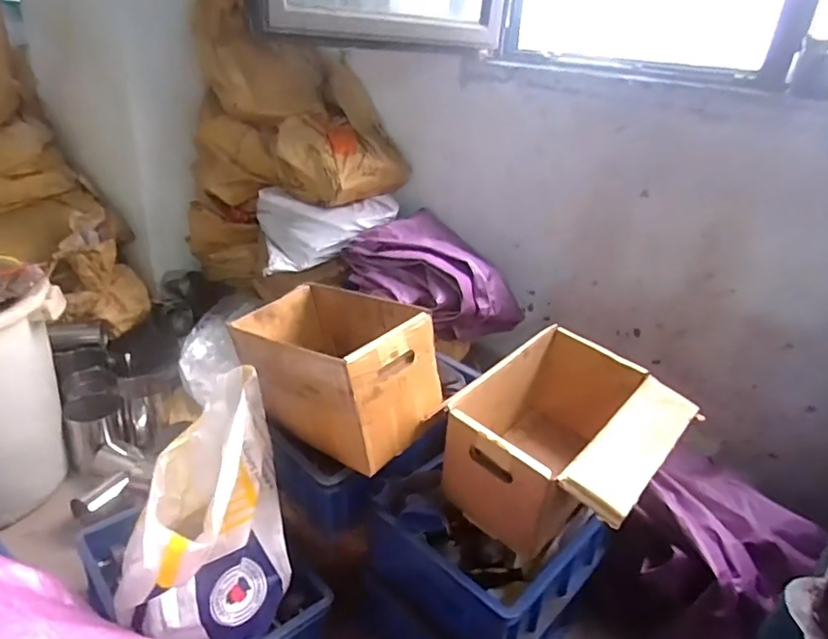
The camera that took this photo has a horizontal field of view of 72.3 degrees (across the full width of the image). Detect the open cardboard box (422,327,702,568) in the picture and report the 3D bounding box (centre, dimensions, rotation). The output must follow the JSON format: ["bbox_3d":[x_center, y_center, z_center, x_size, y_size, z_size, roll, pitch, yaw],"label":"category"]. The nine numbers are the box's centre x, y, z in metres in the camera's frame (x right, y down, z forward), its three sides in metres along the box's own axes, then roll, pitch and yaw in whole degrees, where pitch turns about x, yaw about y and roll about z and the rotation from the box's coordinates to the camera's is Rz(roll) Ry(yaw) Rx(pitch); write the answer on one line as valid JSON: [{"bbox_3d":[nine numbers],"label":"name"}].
[{"bbox_3d":[0.242,0.210,0.922,0.290,0.230,0.307,25,33,35],"label":"open cardboard box"}]

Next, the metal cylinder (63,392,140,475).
[{"bbox_3d":[-0.739,0.259,1.331,0.129,0.130,0.117,-11,30,-29],"label":"metal cylinder"}]

